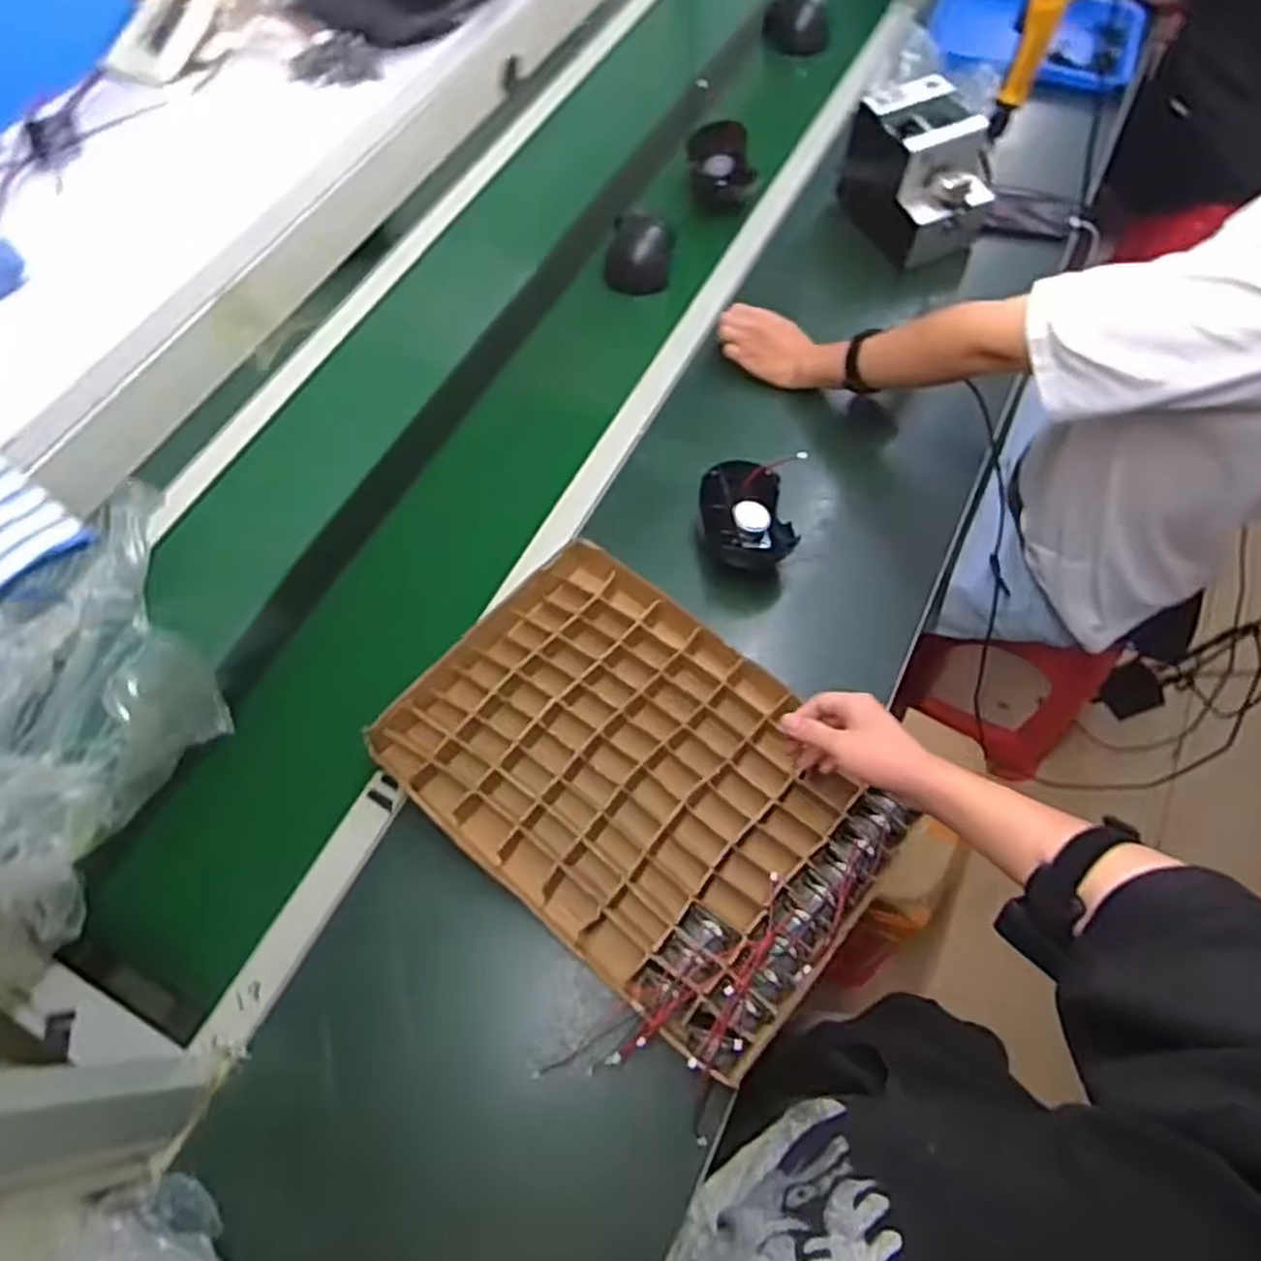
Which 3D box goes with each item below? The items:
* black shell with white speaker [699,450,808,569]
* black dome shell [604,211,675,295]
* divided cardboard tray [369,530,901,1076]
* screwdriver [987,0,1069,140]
[{"bbox_3d":[0.135,-0.128,0.870,0.112,0.095,0.114,-3,63,0],"label":"black shell with white speaker"},{"bbox_3d":[0.014,-0.540,1.114,0.094,0.074,0.099,8,63,5],"label":"black dome shell"},{"bbox_3d":[0.008,0.143,0.767,0.454,0.053,0.324,35,69,17],"label":"divided cardboard tray"},{"bbox_3d":[0.464,-0.677,0.885,0.051,0.209,0.047,23,66,13],"label":"screwdriver"}]

